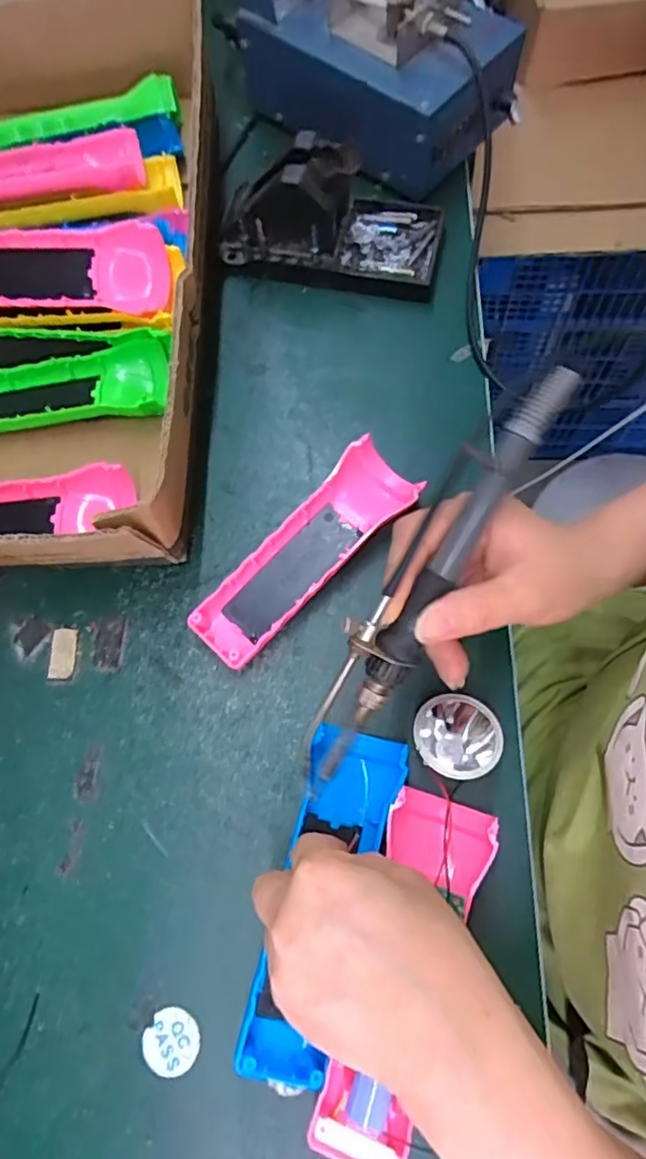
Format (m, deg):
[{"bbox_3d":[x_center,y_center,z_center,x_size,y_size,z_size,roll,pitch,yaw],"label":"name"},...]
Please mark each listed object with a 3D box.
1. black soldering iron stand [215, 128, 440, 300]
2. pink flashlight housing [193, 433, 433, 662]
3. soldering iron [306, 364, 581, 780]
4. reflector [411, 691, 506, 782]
[{"bbox_3d":[0.006,-0.256,0.425,0.156,0.073,0.077,11,71,6],"label":"black soldering iron stand"},{"bbox_3d":[-0.009,-0.016,0.364,0.045,0.032,0.156,41,79,16],"label":"pink flashlight housing"},{"bbox_3d":[0.040,0.001,0.255,0.029,0.018,0.194,31,102,11],"label":"soldering iron"},{"bbox_3d":[0.070,0.081,0.320,0.046,0.029,0.041,-21,71,-3],"label":"reflector"}]

